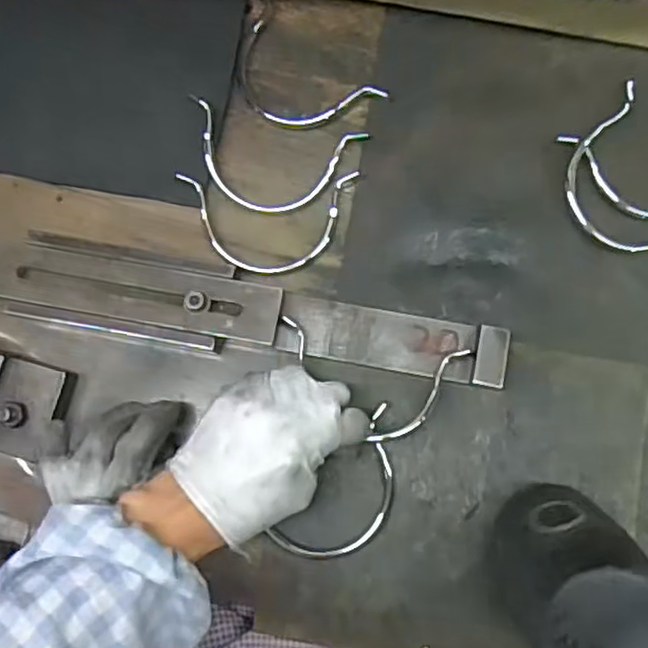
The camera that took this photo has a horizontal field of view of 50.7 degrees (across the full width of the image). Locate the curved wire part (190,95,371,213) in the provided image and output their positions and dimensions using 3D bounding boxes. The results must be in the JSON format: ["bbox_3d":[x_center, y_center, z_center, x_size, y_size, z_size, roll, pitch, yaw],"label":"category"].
[{"bbox_3d":[-0.038,-0.115,0.480,0.124,0.021,0.068,14,83,4],"label":"curved wire part"}]

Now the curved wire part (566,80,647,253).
[{"bbox_3d":[0.201,-0.089,0.454,0.069,0.024,0.120,-28,82,-2],"label":"curved wire part"}]

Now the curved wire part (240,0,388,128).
[{"bbox_3d":[-0.023,-0.175,0.484,0.121,0.013,0.067,43,91,9],"label":"curved wire part"}]

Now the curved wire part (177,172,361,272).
[{"bbox_3d":[-0.038,-0.070,0.476,0.124,0.013,0.069,-2,82,2],"label":"curved wire part"}]

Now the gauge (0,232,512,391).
[{"bbox_3d":[-0.056,-0.007,0.458,0.346,0.027,0.056,11,82,4],"label":"gauge"}]

